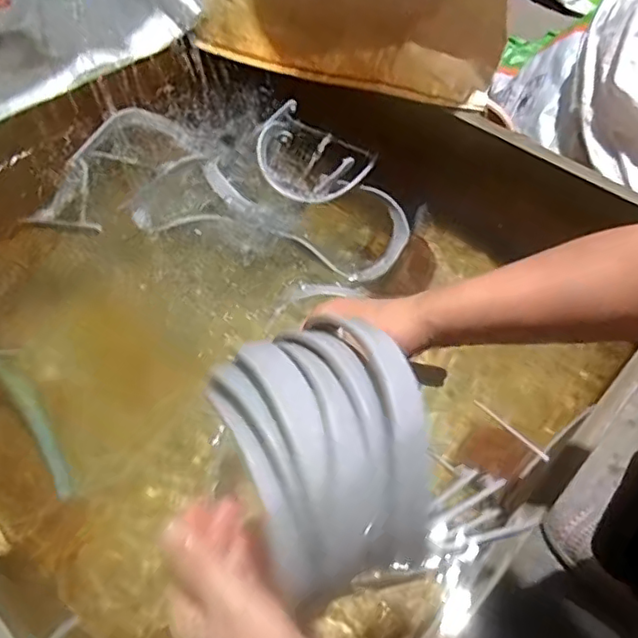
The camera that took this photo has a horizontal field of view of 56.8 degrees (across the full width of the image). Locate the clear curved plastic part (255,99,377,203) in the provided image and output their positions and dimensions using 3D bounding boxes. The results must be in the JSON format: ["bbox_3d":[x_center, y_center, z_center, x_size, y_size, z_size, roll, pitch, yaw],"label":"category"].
[{"bbox_3d":[-0.017,-0.260,0.945,0.194,0.038,0.164,27,60,20],"label":"clear curved plastic part"}]

